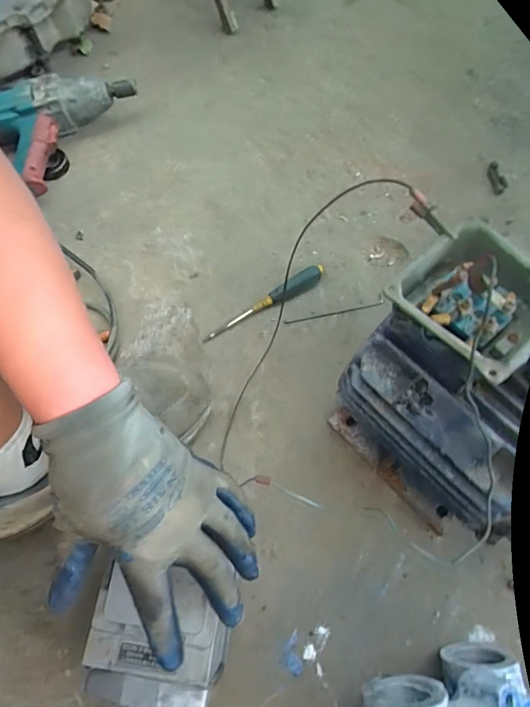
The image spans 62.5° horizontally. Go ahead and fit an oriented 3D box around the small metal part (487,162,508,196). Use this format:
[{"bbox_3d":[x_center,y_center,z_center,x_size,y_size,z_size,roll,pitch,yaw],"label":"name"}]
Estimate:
[{"bbox_3d":[0.350,-0.263,0.656,0.023,0.006,0.053,-10,81,-2],"label":"small metal part"}]

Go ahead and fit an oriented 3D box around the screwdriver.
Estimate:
[{"bbox_3d":[-0.002,-0.071,0.591,0.183,0.022,0.021,-28,70,-8],"label":"screwdriver"}]

